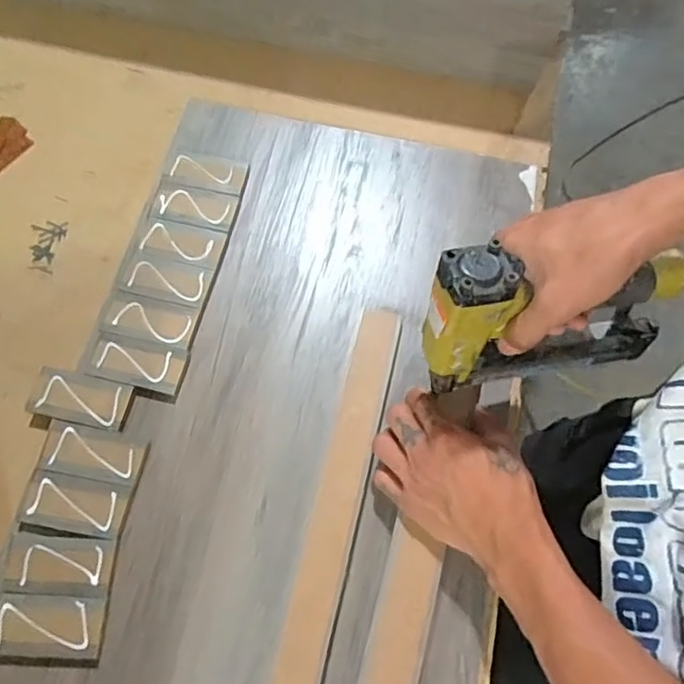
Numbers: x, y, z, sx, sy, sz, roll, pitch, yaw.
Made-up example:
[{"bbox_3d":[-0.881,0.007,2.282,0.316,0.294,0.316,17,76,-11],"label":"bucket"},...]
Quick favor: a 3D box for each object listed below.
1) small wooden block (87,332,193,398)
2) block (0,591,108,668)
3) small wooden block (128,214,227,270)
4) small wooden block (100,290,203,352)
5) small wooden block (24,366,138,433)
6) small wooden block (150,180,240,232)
[{"bbox_3d":[-0.173,0.017,0.498,0.082,0.004,0.040,12,67,5],"label":"small wooden block"},{"bbox_3d":[-0.208,0.205,0.422,0.075,0.006,0.046,3,67,1],"label":"block"},{"bbox_3d":[-0.157,-0.094,0.548,0.091,0.007,0.043,15,67,6],"label":"small wooden block"},{"bbox_3d":[-0.168,-0.019,0.515,0.084,0.004,0.038,15,67,6],"label":"small wooden block"},{"bbox_3d":[-0.214,0.046,0.486,0.081,0.008,0.039,13,67,5],"label":"small wooden block"},{"bbox_3d":[-0.142,-0.129,0.563,0.081,0.009,0.041,12,67,5],"label":"small wooden block"}]

